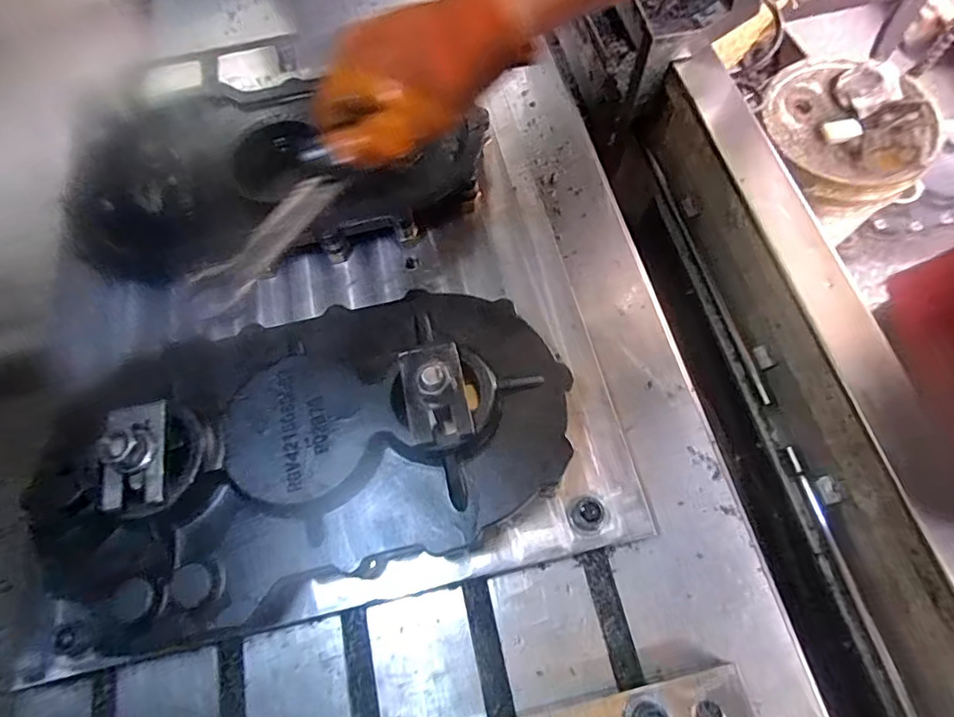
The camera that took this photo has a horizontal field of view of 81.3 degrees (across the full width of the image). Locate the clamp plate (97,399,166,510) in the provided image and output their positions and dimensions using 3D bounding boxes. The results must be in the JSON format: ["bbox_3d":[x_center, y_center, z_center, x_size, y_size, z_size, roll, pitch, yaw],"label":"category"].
[{"bbox_3d":[-0.240,0.066,0.388,0.042,0.013,0.074,-16,66,-4],"label":"clamp plate"}]

